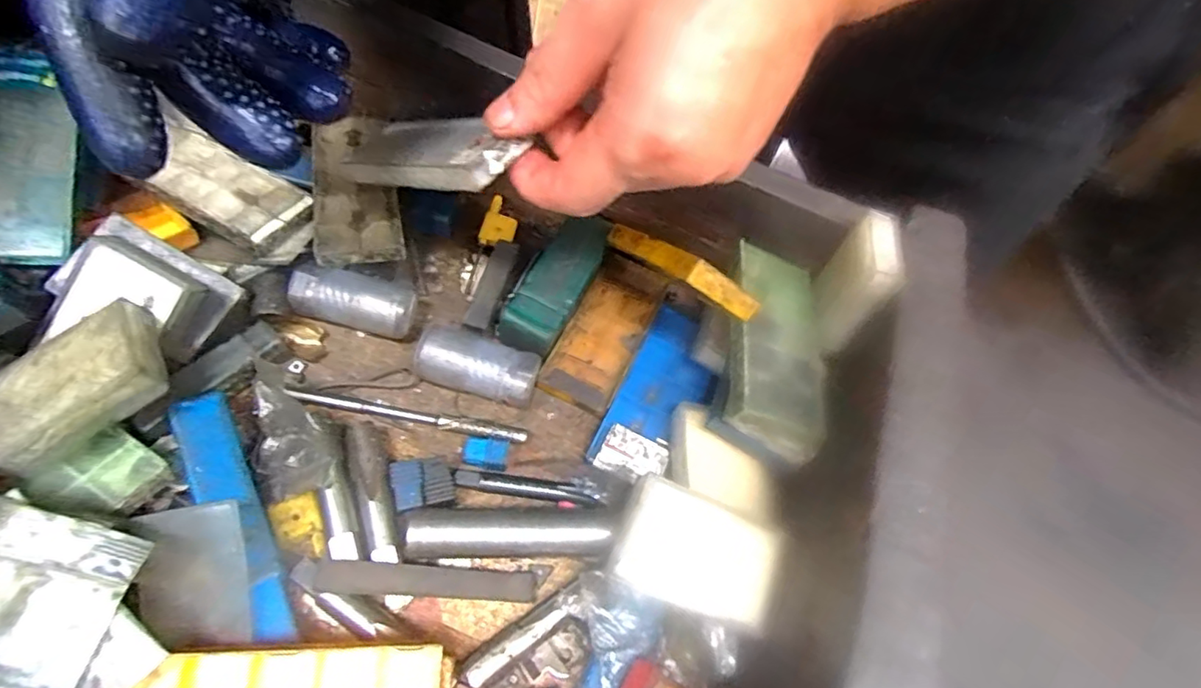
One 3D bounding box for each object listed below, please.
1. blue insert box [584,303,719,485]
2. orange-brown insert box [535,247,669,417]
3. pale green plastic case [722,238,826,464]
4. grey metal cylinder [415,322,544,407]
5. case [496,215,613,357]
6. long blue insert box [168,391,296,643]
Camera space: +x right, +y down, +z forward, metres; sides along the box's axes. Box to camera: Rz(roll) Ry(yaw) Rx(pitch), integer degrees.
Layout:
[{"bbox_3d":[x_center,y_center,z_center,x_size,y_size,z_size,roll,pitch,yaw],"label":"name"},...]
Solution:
[{"bbox_3d":[0.031,0.025,0.290,0.041,0.012,0.094,20,56,15],"label":"blue insert box"},{"bbox_3d":[0.004,-0.009,0.308,0.038,0.012,0.096,17,56,13],"label":"orange-brown insert box"},{"bbox_3d":[0.076,0.001,0.263,0.047,0.018,0.094,22,56,-18],"label":"pale green plastic case"},{"bbox_3d":[-0.058,0.011,0.274,0.055,0.020,0.027,19,54,-10],"label":"grey metal cylinder"},{"bbox_3d":[-0.022,-0.030,0.297,0.027,0.021,0.083,19,56,14],"label":"case"},{"bbox_3d":[-0.137,0.061,0.218,0.019,0.009,0.102,-28,71,-18],"label":"long blue insert box"}]

